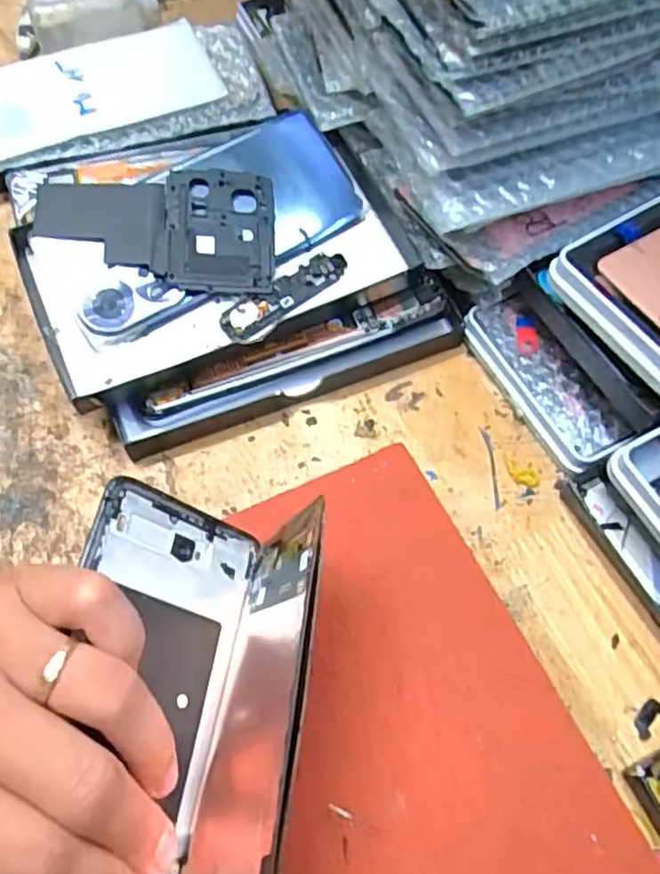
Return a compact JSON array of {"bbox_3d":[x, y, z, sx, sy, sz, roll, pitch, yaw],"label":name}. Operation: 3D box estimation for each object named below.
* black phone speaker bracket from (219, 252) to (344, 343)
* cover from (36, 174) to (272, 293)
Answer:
[{"bbox_3d":[-0.021,-0.068,0.320,0.068,0.006,0.022,-32,79,-11],"label":"black phone speaker bracket"},{"bbox_3d":[-0.083,-0.098,0.318,0.110,0.009,0.061,-4,80,-8],"label":"cover"}]

